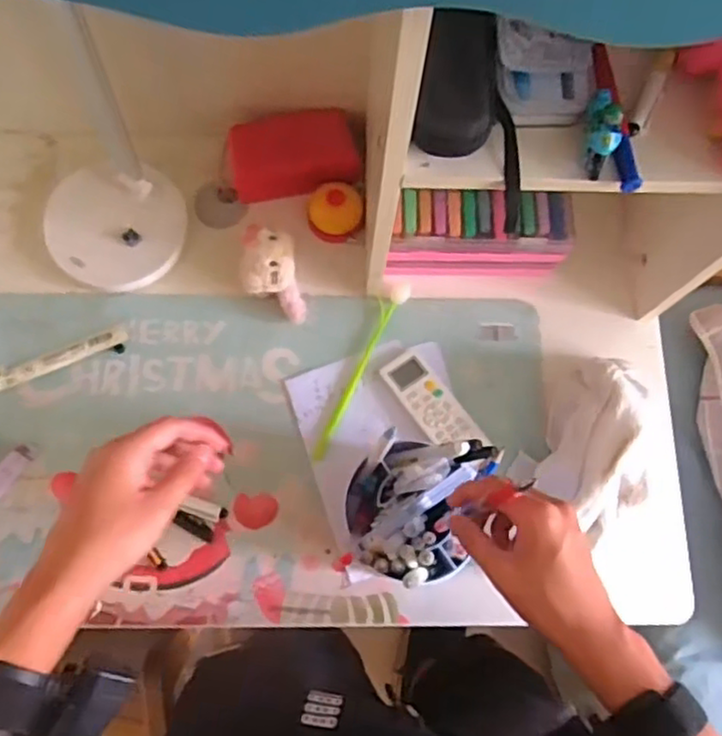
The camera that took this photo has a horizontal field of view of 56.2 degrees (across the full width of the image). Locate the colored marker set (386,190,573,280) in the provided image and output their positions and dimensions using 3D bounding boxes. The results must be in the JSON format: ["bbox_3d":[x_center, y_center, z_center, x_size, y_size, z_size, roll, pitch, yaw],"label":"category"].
[{"bbox_3d":[0.119,-0.132,0.704,0.187,0.072,0.071,1,74,-1],"label":"colored marker set"}]

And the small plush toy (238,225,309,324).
[{"bbox_3d":[-0.092,-0.094,0.684,0.059,0.059,0.093,-10,75,-5],"label":"small plush toy"}]

